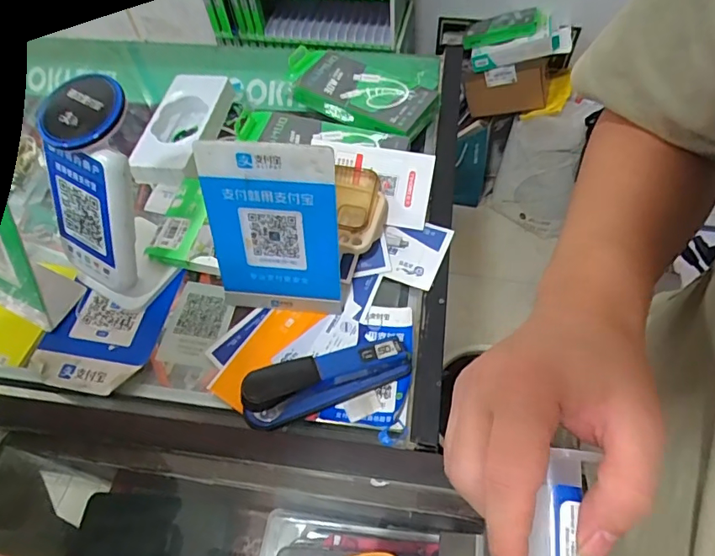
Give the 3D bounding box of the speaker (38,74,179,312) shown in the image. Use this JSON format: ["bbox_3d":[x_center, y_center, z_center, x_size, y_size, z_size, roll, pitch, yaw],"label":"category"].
[{"bbox_3d":[-0.235,-0.071,0.472,0.092,0.188,0.120,29,65,18],"label":"speaker"}]

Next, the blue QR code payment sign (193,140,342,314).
[{"bbox_3d":[-0.077,-0.040,0.460,0.119,0.173,0.010,4,39,6],"label":"blue QR code payment sign"}]

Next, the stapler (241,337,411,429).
[{"bbox_3d":[-0.027,0.086,0.441,0.151,0.060,0.035,-18,60,-8],"label":"stapler"}]

